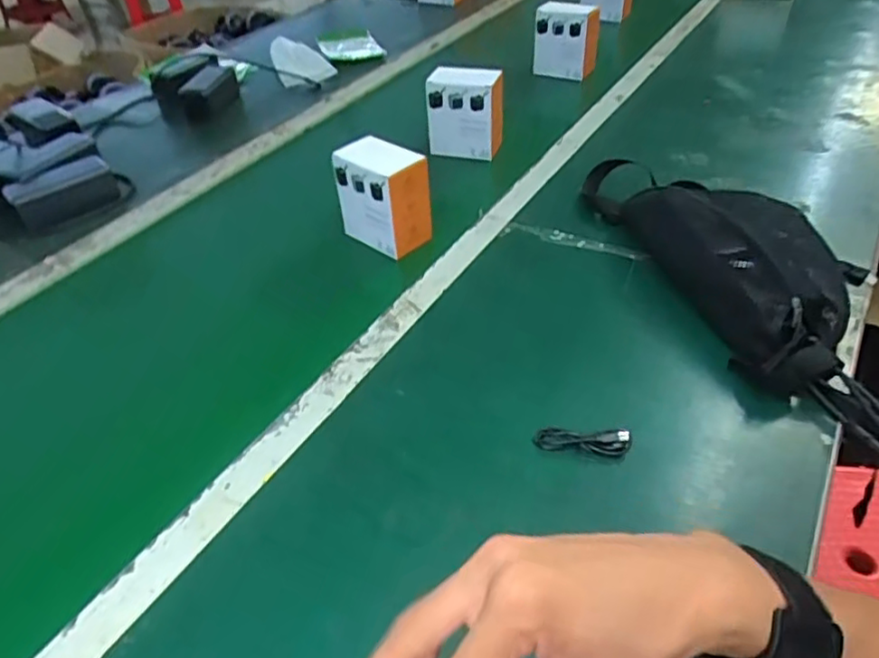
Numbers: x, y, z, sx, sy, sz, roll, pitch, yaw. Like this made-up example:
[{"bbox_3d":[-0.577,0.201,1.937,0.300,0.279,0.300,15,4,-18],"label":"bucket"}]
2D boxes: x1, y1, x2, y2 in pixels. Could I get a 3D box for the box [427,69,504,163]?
[{"bbox_3d":[0.042,-0.332,0.990,0.118,0.118,0.054,10,44,16],"label":"box"}]

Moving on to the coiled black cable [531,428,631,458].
[{"bbox_3d":[0.122,0.095,0.552,0.079,0.023,0.020,5,41,9],"label":"coiled black cable"}]

